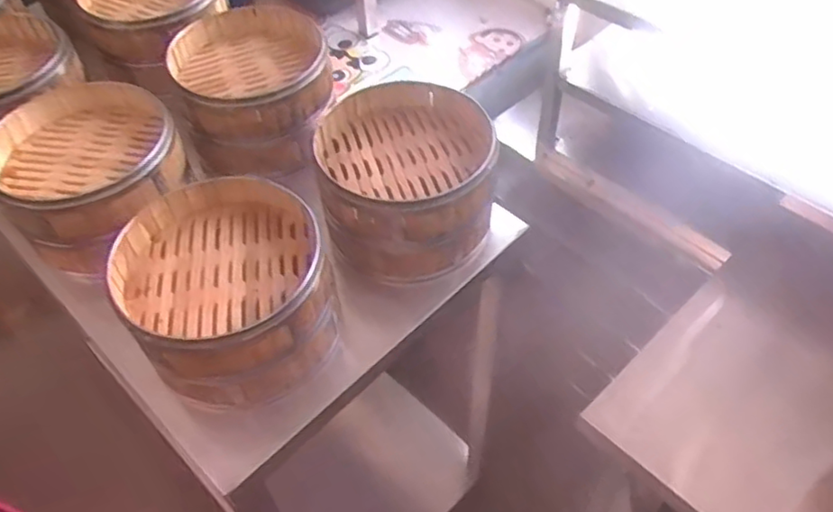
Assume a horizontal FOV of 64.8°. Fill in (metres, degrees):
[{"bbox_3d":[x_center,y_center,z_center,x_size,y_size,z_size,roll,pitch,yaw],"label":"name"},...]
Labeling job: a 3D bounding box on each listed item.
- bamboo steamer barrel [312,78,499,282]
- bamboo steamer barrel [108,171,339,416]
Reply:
[{"bbox_3d":[-0.011,-0.094,0.795,0.206,0.123,0.219,-7,51,-3],"label":"bamboo steamer barrel"},{"bbox_3d":[-0.200,0.035,0.703,0.208,0.124,0.223,-18,52,-12],"label":"bamboo steamer barrel"}]

